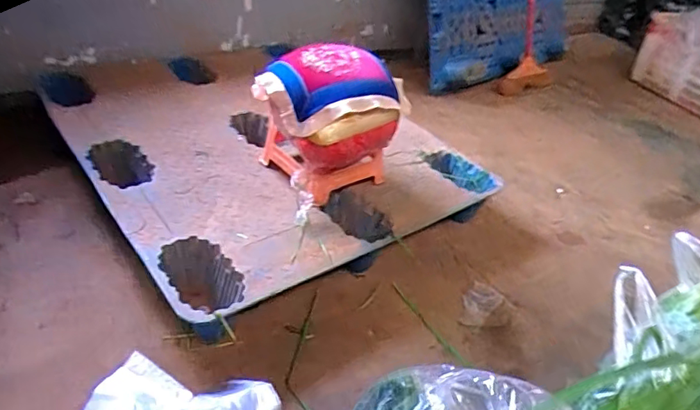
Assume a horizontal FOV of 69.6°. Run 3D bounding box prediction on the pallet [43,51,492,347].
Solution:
[{"bbox_3d":[-0.299,-0.199,1.580,0.974,0.133,1.219,-20,47,-34],"label":"pallet"}]

